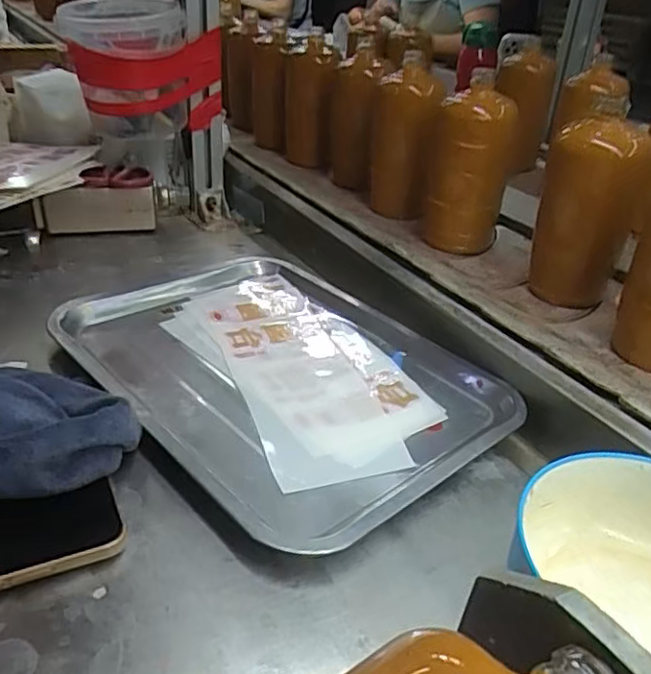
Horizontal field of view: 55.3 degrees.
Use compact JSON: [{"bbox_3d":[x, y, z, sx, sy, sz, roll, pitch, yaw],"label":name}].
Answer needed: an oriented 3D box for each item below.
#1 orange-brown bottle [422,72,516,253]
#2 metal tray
[{"bbox_3d":[0.158,-0.191,0.701,0.088,0.173,0.075,8,32,7],"label":"orange-brown bottle"},{"bbox_3d":[-0.038,0.023,0.524,0.274,0.032,0.357,-22,40,-36],"label":"metal tray"}]

